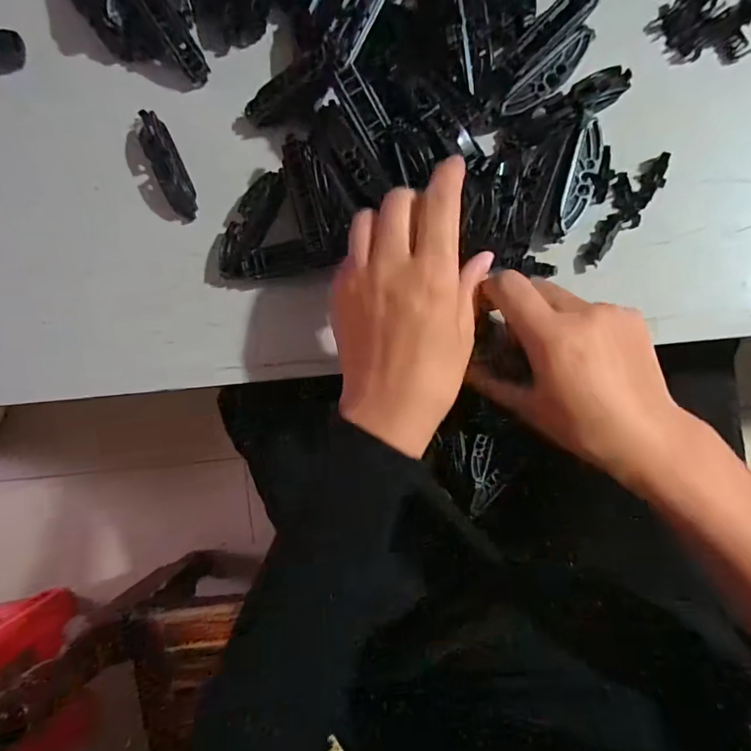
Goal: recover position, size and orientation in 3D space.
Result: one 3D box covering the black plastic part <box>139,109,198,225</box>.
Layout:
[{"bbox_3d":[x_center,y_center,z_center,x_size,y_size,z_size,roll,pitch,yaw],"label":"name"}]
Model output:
[{"bbox_3d":[-0.143,-0.143,0.336,0.017,0.021,0.073,-20,89,7],"label":"black plastic part"}]

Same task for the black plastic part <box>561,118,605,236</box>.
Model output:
[{"bbox_3d":[0.129,-0.124,0.306,0.017,0.011,0.065,13,93,6],"label":"black plastic part"}]

